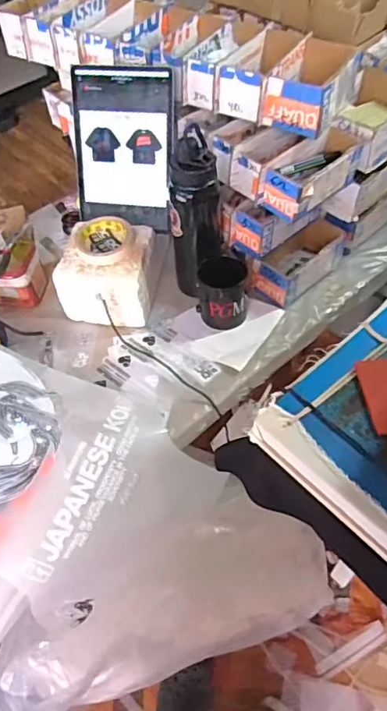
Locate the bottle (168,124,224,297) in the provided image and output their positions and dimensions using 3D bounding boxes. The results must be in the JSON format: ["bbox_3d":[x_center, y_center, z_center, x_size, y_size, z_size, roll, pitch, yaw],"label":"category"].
[{"bbox_3d":[0.004,-0.210,0.817,0.078,0.271,0.060,2,52,4],"label":"bottle"}]

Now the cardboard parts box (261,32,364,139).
[{"bbox_3d":[0.183,-0.415,0.794,0.102,0.068,0.177,20,56,17],"label":"cardboard parts box"}]

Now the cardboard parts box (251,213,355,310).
[{"bbox_3d":[0.187,-0.172,0.908,0.087,0.067,0.187,36,62,26],"label":"cardboard parts box"}]

